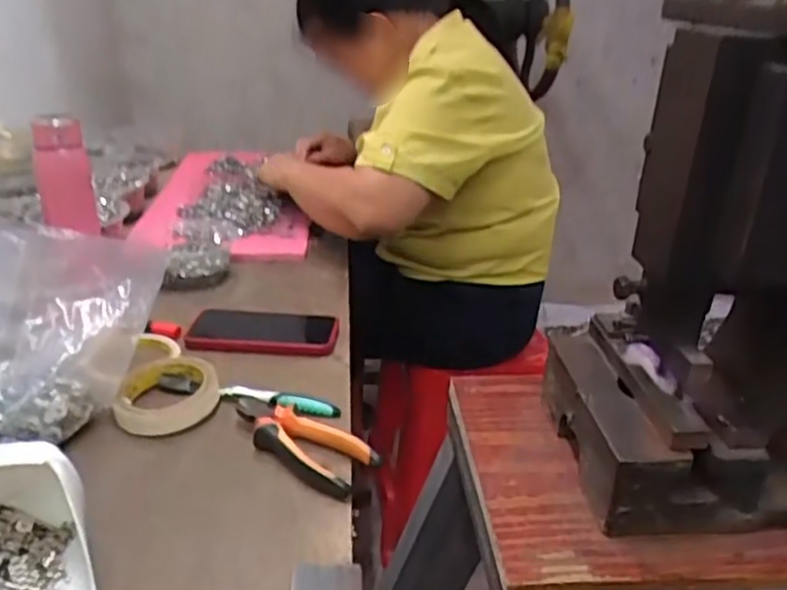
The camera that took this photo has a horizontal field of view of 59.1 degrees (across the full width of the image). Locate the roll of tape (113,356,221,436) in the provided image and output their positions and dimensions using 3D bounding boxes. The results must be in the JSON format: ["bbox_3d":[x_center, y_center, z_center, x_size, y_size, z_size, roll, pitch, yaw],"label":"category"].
[{"bbox_3d":[-0.219,0.094,0.674,0.093,0.025,0.098,-6,26,-15],"label":"roll of tape"}]

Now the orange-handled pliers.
[{"bbox_3d":[-0.089,0.127,0.619,0.163,0.024,0.054,22,32,32],"label":"orange-handled pliers"}]

